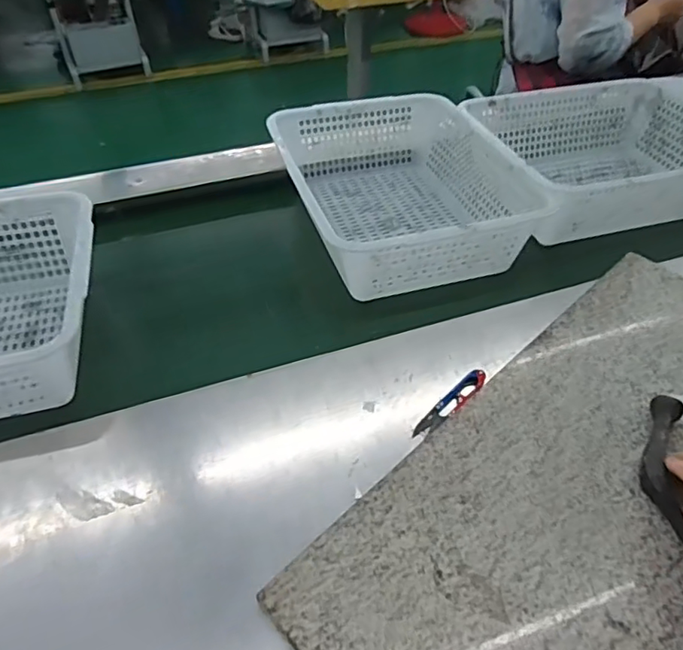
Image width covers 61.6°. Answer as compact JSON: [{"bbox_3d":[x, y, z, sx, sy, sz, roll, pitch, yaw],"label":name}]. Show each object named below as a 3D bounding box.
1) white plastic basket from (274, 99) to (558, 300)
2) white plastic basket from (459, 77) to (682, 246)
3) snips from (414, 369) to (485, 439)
[{"bbox_3d":[0.071,-0.203,0.841,0.294,0.127,0.373,-12,46,-12],"label":"white plastic basket"},{"bbox_3d":[0.404,-0.274,0.909,0.417,0.121,0.290,-16,47,-15],"label":"white plastic basket"},{"bbox_3d":[0.112,0.077,0.575,0.024,0.016,0.102,35,55,29],"label":"snips"}]

